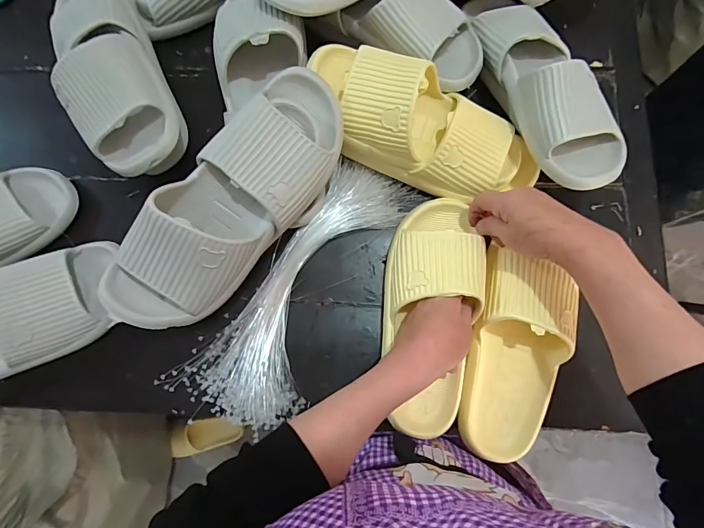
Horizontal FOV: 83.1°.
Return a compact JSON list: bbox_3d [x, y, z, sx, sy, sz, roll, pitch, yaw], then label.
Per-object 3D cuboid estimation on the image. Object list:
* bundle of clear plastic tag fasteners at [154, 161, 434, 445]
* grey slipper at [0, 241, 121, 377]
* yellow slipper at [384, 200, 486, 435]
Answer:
[{"bbox_3d":[-0.047,0.030,0.456,0.127,0.021,0.336,37,79,6],"label":"bundle of clear plastic tag fasteners"},{"bbox_3d":[-0.370,0.067,0.414,0.251,0.061,0.095,-28,79,-8],"label":"grey slipper"},{"bbox_3d":[0.087,0.051,0.430,0.098,0.070,0.260,4,84,-1],"label":"yellow slipper"}]

